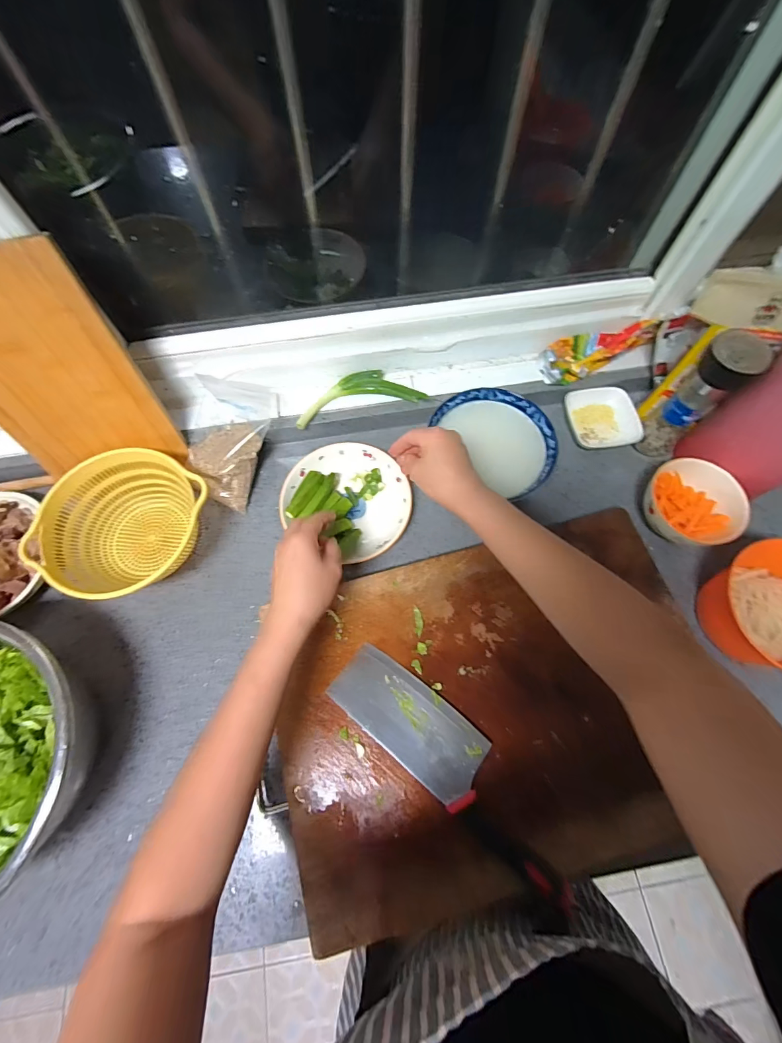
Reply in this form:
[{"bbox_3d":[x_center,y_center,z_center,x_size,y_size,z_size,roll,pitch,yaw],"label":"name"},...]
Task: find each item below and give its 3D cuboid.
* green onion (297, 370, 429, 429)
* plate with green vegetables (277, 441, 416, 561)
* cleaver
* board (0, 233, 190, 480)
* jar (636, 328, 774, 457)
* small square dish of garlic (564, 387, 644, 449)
[{"bbox_3d":[-0.047,-0.186,0.587,0.182,0.023,0.065,-11,69,-3],"label":"green onion"},{"bbox_3d":[-0.061,-0.032,0.555,0.175,0.040,0.167,29,72,11],"label":"plate with green vegetables"},{"bbox_3d":[0.065,0.255,0.436,0.296,0.021,0.079,37,74,14],"label":"cleaver"},{"bbox_3d":[-0.383,-0.161,0.457,0.174,0.247,0.024,-15,53,-4],"label":"board"},{"bbox_3d":[0.403,-0.157,0.528,0.067,0.178,0.061,0,70,0],"label":"jar"},{"bbox_3d":[0.318,-0.160,0.617,0.094,0.029,0.101,-1,69,1],"label":"small square dish of garlic"}]

